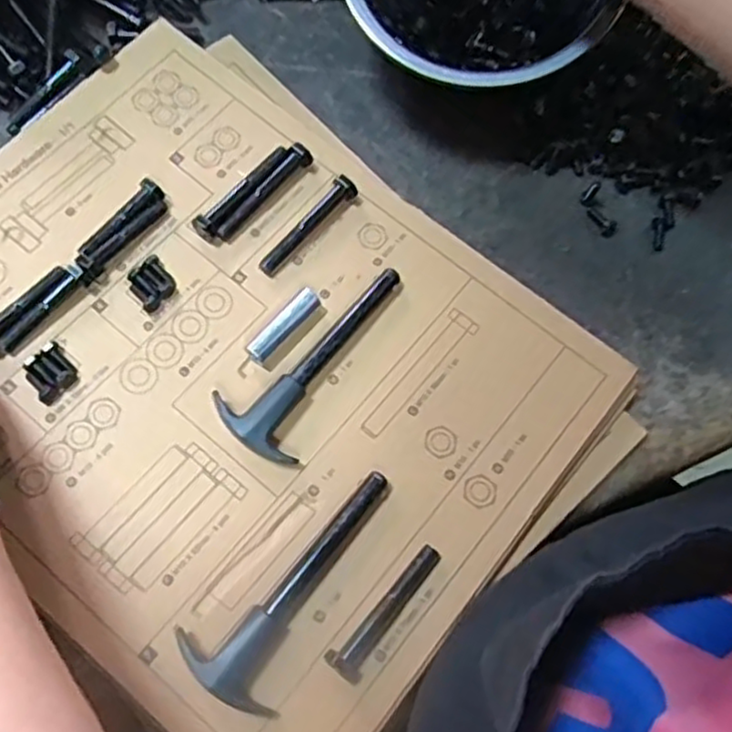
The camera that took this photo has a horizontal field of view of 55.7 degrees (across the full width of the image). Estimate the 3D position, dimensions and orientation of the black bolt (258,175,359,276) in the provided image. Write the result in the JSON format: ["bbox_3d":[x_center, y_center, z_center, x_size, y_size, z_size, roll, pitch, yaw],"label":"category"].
[{"bbox_3d":[-0.035,-0.086,0.410,0.017,0.017,0.078,42,75,12],"label":"black bolt"}]

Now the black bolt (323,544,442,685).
[{"bbox_3d":[0.010,0.120,0.345,0.018,0.016,0.075,37,74,10],"label":"black bolt"}]

